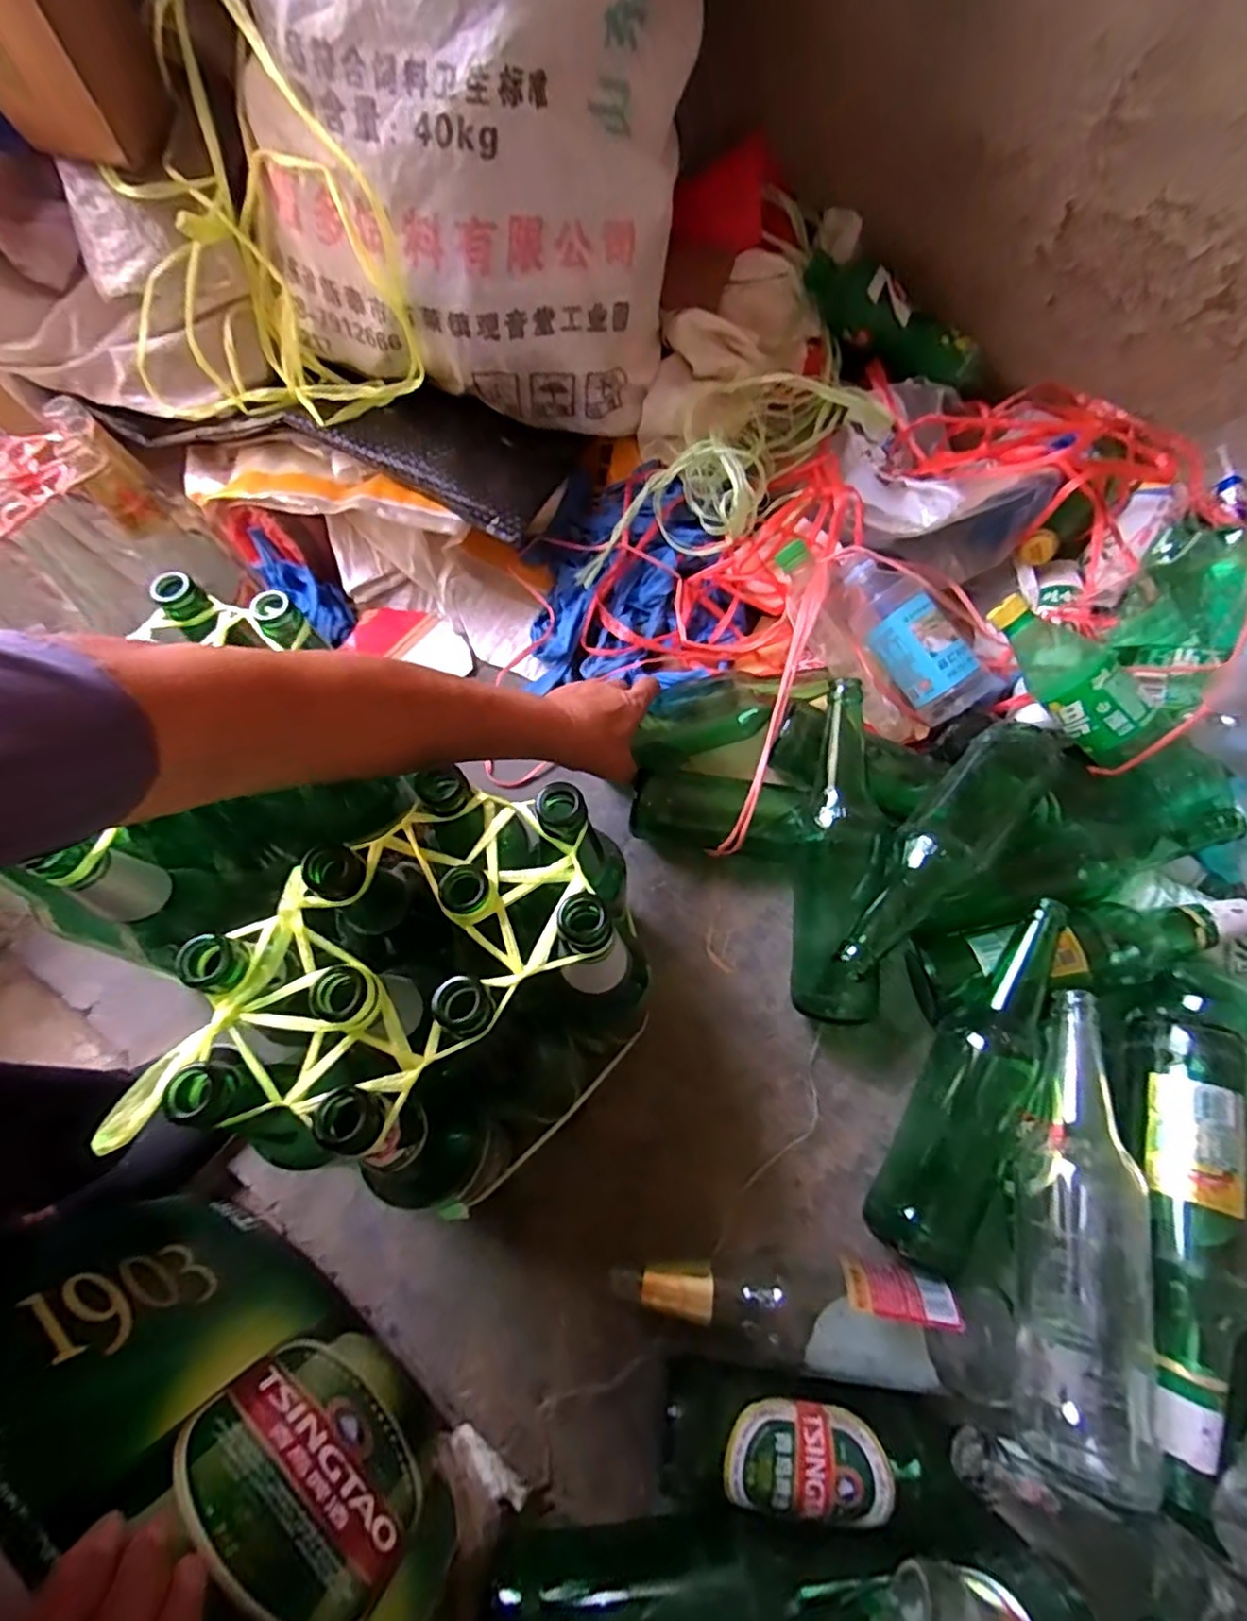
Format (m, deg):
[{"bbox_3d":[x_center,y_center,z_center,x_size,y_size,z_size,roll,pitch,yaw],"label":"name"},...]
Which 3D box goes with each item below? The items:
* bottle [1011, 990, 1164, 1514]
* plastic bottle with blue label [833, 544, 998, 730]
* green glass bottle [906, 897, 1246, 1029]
[{"bbox_3d":[0.289,0.256,0.418,0.071,0.057,0.267,11,68,6],"label":"bottle"},{"bbox_3d":[0.264,-0.168,0.602,0.071,0.056,0.188,-35,83,-12],"label":"plastic bottle with blue label"},{"bbox_3d":[0.360,0.105,0.511,0.264,0.063,0.072,-12,67,-3],"label":"green glass bottle"}]

